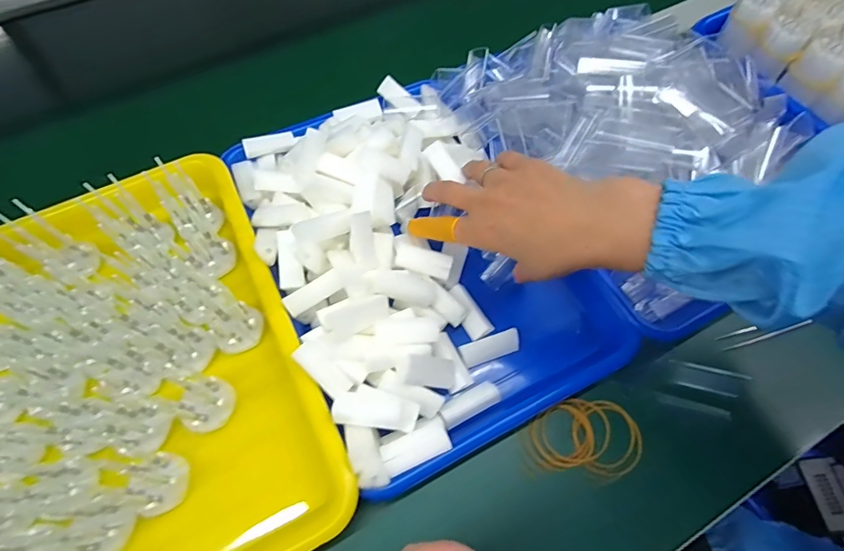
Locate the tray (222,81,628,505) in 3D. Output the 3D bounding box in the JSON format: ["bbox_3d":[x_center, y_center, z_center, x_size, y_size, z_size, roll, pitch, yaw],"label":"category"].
[{"bbox_3d":[-0.006,-0.026,0.382,0.228,0.070,0.320,-25,65,-13],"label":"tray"}]

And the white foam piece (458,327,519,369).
[{"bbox_3d":[0.053,0.057,0.359,0.045,0.007,0.019,-17,87,-14],"label":"white foam piece"}]

